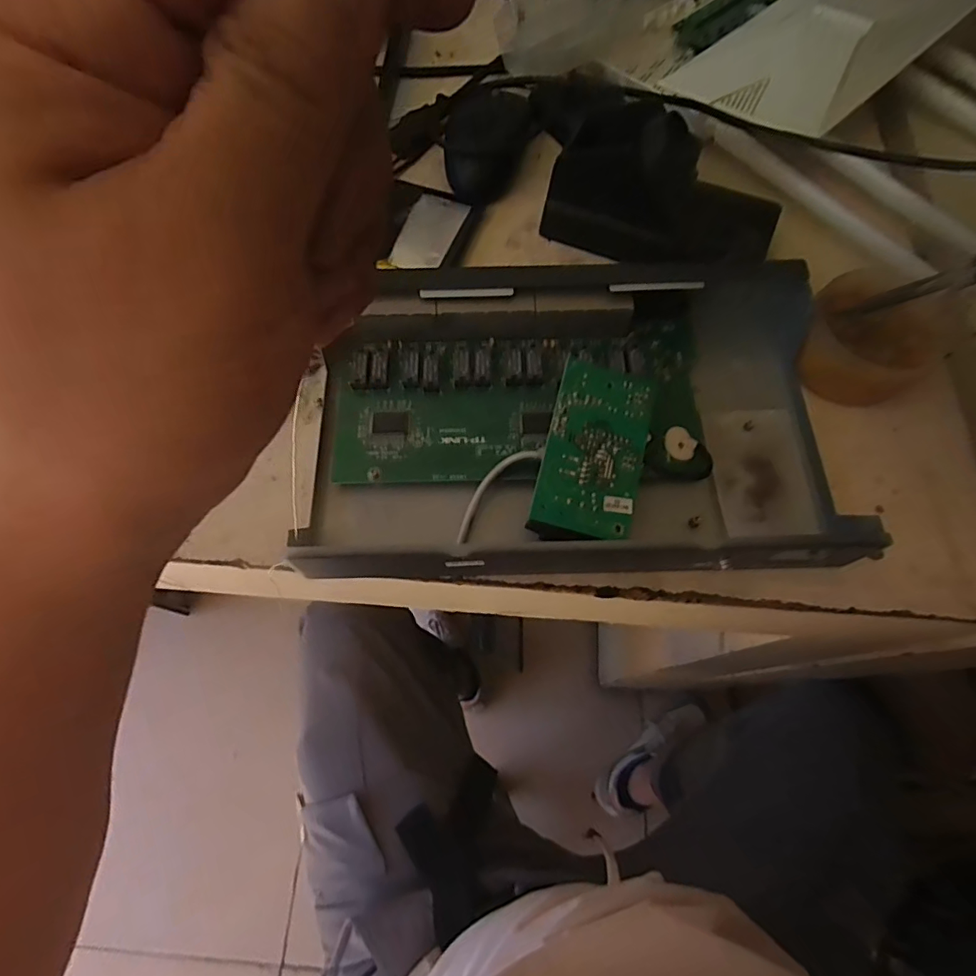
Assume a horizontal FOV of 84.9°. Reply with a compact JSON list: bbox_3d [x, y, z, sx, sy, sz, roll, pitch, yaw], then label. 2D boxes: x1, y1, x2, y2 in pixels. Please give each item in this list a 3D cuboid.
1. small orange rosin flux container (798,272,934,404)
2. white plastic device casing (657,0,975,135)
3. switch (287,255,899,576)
[{"bbox_3d":[0.220,-0.086,0.315,0.072,0.036,0.070,0,69,-1],"label":"small orange rosin flux container"},{"bbox_3d":[0.251,-0.336,0.392,0.220,0.015,0.123,-41,65,-10],"label":"white plastic device casing"},{"bbox_3d":[0.047,-0.050,0.303,0.296,0.036,0.191,0,68,-2],"label":"switch"}]

